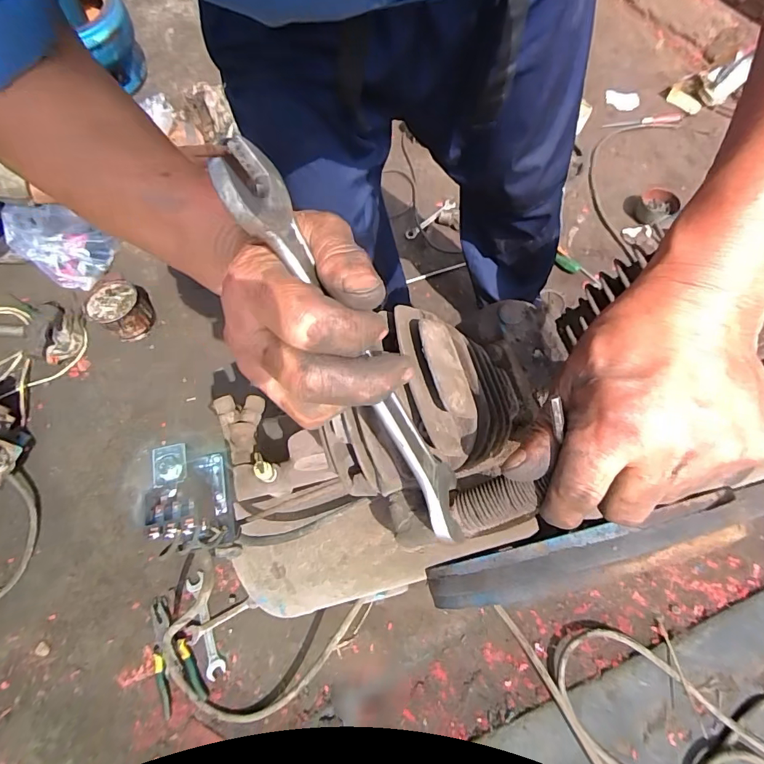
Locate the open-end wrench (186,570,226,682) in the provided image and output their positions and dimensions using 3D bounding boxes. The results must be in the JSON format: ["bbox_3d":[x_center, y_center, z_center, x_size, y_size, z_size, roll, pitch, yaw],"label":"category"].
[{"bbox_3d":[-0.360,0.491,0.892,0.039,0.016,0.198,-24,66,-8],"label":"open-end wrench"}]

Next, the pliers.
[{"bbox_3d":[-0.423,0.538,0.874,0.085,0.026,0.207,-28,67,-10],"label":"pliers"}]

